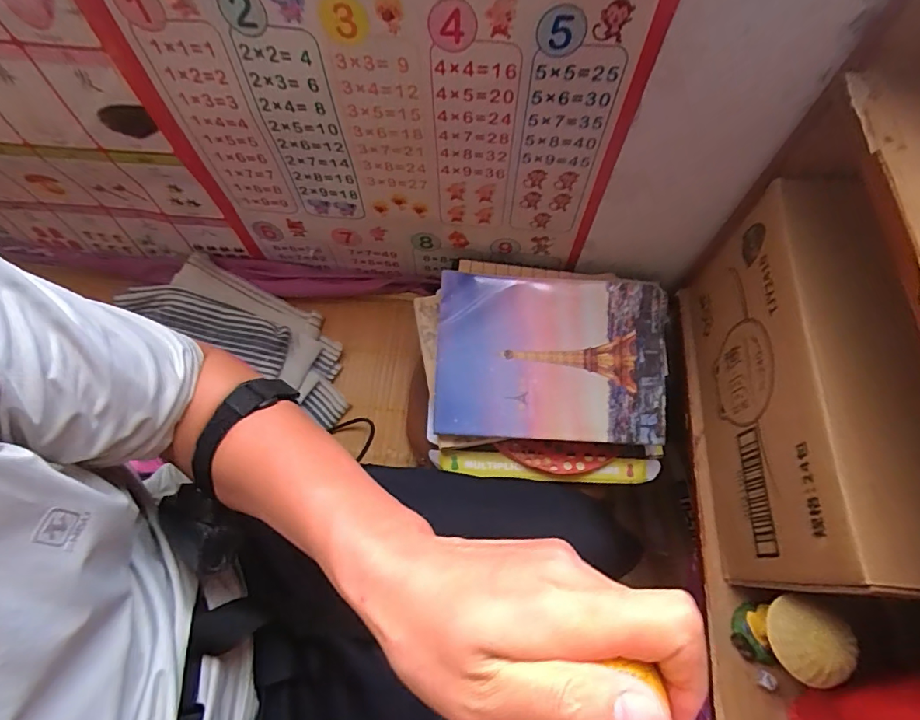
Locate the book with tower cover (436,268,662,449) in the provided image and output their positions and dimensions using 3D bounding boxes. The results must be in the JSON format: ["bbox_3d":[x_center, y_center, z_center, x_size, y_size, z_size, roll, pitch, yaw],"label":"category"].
[{"bbox_3d":[0.103,-0.003,0.537,0.252,0.012,0.182,2,82,0],"label":"book with tower cover"}]

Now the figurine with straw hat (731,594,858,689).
[{"bbox_3d":[0.274,0.235,0.410,0.049,0.104,0.056,19,68,9],"label":"figurine with straw hat"}]

